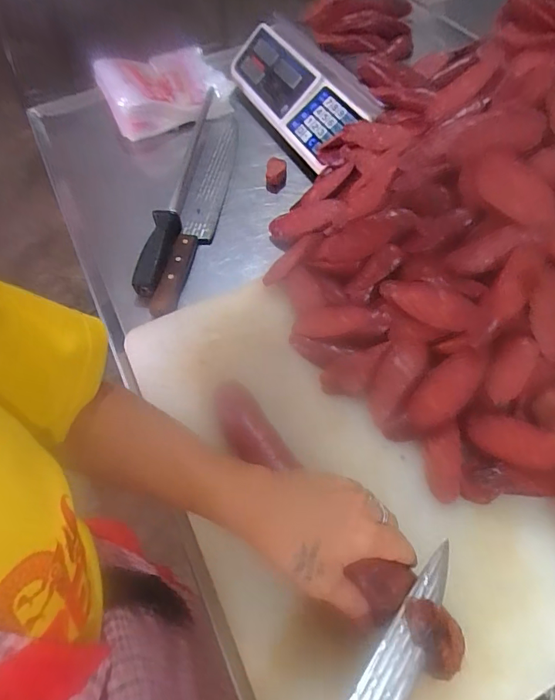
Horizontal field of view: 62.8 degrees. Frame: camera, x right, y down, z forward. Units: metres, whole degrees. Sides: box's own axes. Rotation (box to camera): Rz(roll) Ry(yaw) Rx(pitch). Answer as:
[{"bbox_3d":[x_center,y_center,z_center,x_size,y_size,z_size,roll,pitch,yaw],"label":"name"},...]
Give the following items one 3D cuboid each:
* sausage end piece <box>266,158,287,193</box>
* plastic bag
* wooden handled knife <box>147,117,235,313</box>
[{"bbox_3d":[-0.001,-0.261,0.663,0.030,0.026,0.061,-1,58,4],"label":"sausage end piece"},{"bbox_3d":[-0.180,-0.423,0.736,0.195,0.059,0.144,-20,58,-9],"label":"plastic bag"},{"bbox_3d":[-0.104,-0.206,0.630,0.061,0.029,0.390,1,58,5],"label":"wooden handled knife"}]

